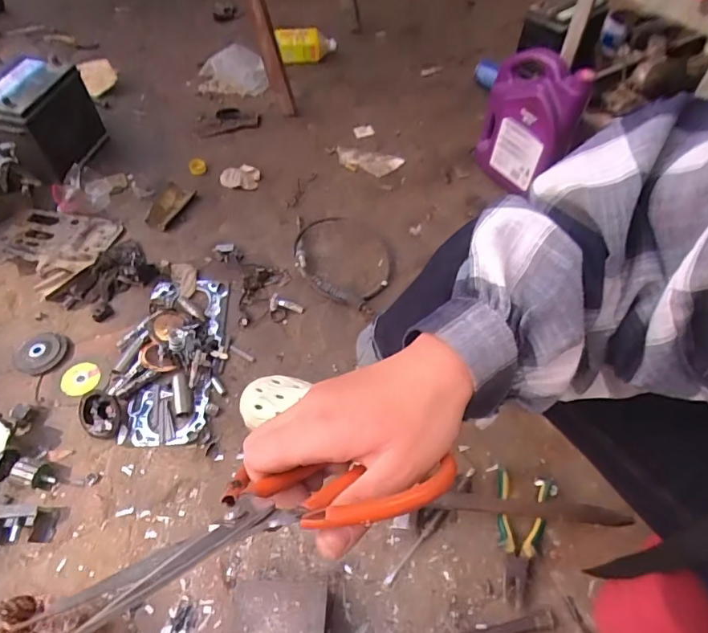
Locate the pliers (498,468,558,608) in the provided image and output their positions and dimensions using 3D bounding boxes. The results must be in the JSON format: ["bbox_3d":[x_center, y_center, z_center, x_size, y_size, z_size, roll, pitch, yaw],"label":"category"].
[{"bbox_3d":[0.256,0.323,0.726,0.090,0.031,0.189,11,53,8],"label":"pliers"}]

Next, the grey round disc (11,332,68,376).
[{"bbox_3d":[-0.565,0.064,0.874,0.086,0.023,0.081,0,53,0],"label":"grey round disc"}]

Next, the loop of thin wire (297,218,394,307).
[{"bbox_3d":[-0.020,-0.122,1.012,0.214,0.020,0.204,2,67,-4],"label":"loop of thin wire"}]

